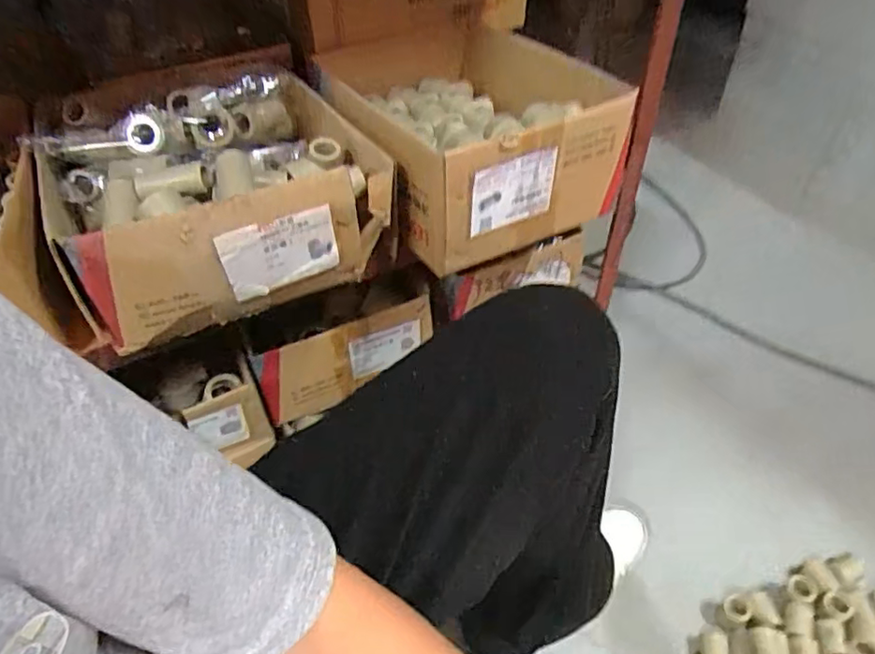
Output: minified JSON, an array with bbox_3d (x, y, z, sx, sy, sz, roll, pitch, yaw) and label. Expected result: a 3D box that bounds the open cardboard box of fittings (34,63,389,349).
[{"bbox_3d":[-0.190,-0.116,0.554,0.266,0.120,0.203,-19,46,-18],"label":"open cardboard box of fittings"}]

